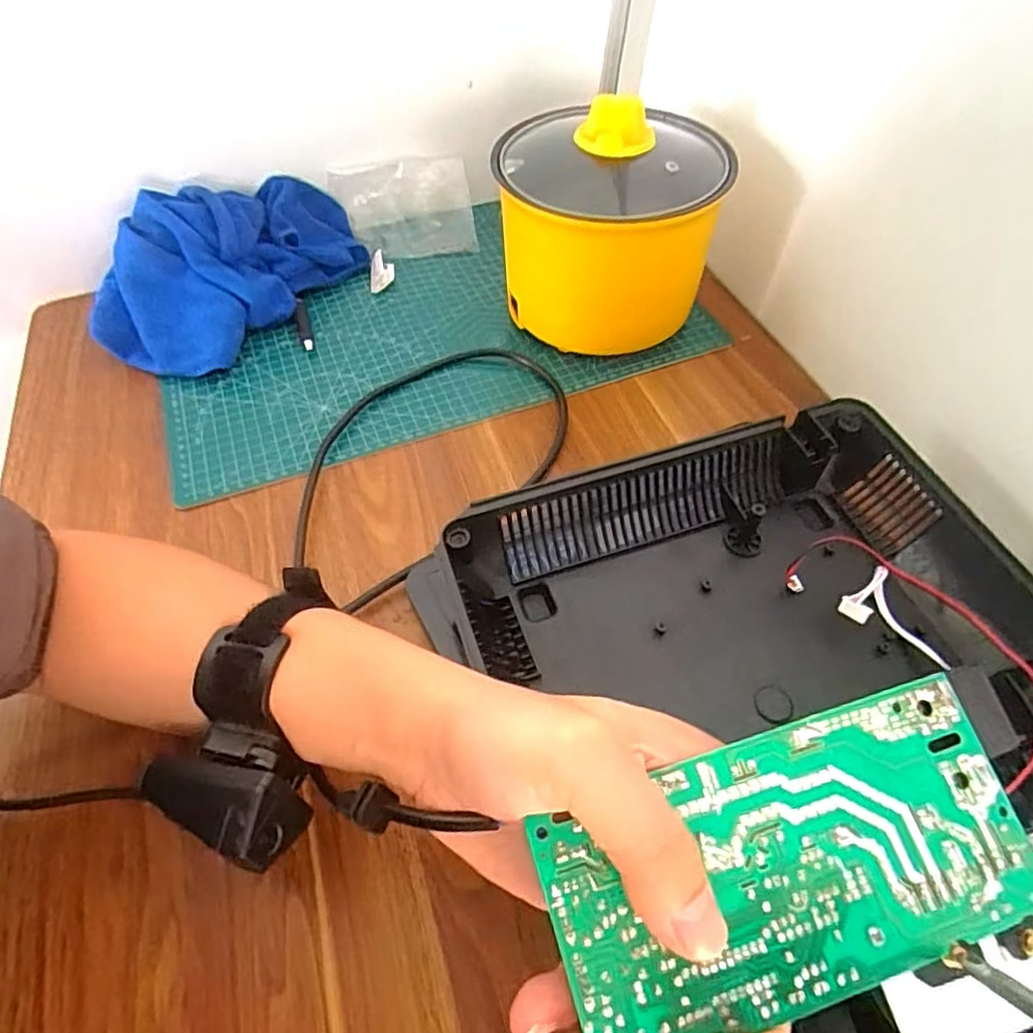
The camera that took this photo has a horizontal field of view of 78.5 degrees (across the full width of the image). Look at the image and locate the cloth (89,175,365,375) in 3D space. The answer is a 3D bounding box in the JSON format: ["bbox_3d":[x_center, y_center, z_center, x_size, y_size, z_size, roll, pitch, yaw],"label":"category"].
[{"bbox_3d":[-0.240,-0.222,0.540,0.115,0.083,0.232,27,58,19],"label":"cloth"}]

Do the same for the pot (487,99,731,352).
[{"bbox_3d":[0.067,-0.225,0.496,0.162,0.158,0.156,5,53,5],"label":"pot"}]

